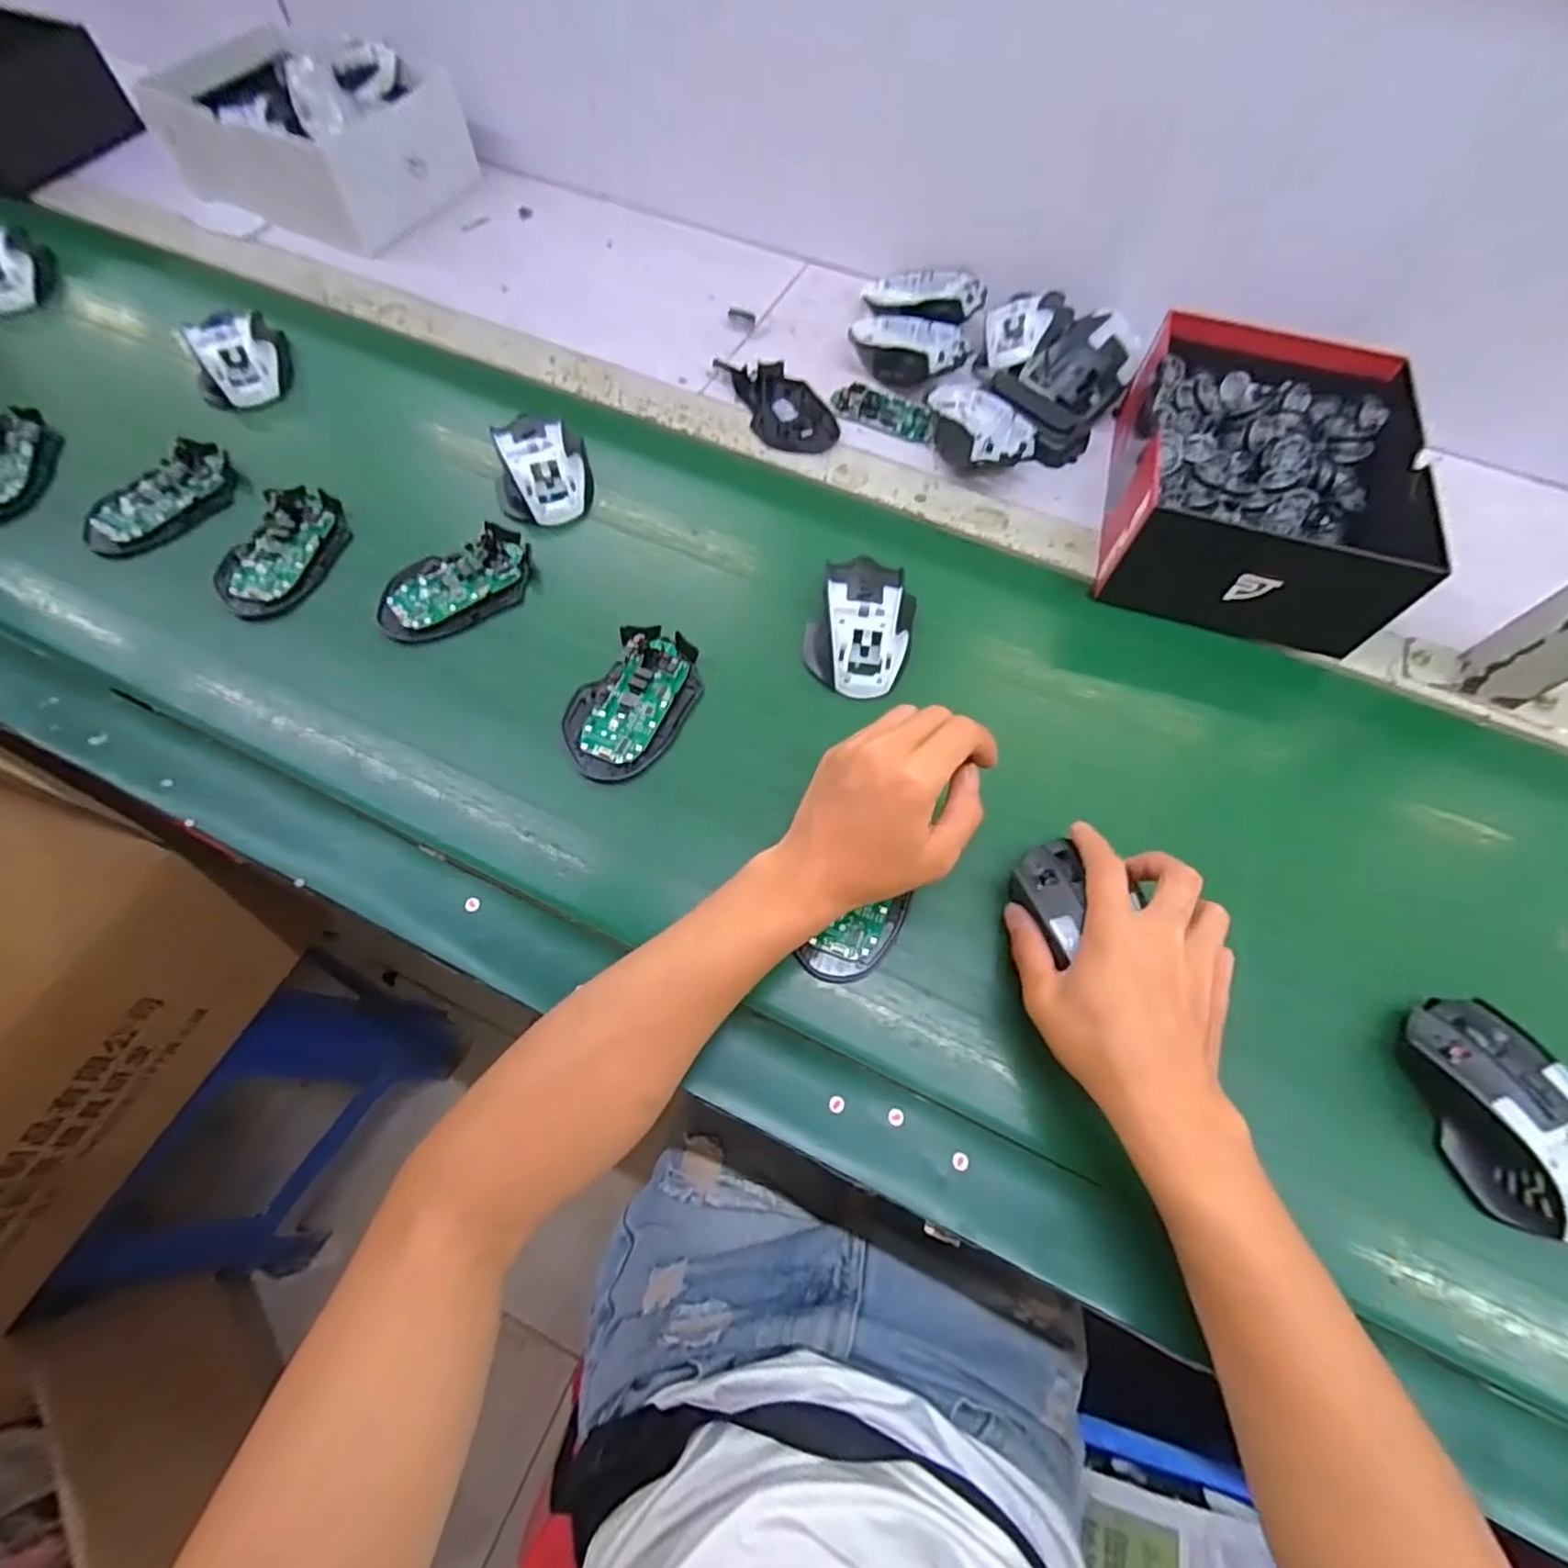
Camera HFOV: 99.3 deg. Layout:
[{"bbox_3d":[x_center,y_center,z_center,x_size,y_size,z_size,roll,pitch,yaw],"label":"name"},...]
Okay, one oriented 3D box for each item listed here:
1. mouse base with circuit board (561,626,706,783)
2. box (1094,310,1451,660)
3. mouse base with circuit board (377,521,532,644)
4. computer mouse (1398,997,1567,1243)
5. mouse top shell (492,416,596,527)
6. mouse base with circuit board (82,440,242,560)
[{"bbox_3d":[-0.102,-0.057,0.450,0.073,0.019,0.114,28,67,11],"label":"mouse base with circuit board"},{"bbox_3d":[0.364,-0.235,0.518,0.189,0.079,0.238,16,65,6],"label":"box"},{"bbox_3d":[-0.241,-0.147,0.489,0.112,0.016,0.066,-29,69,-15],"label":"mouse base with circuit board"},{"bbox_3d":[0.379,0.172,0.347,0.064,0.035,0.112,-12,65,-8],"label":"computer mouse"},{"bbox_3d":[-0.192,-0.249,0.529,0.075,0.035,0.083,-17,66,-10],"label":"mouse top shell"},{"bbox_3d":[-0.477,-0.218,0.511,0.053,0.020,0.112,38,69,15],"label":"mouse base with circuit board"}]

